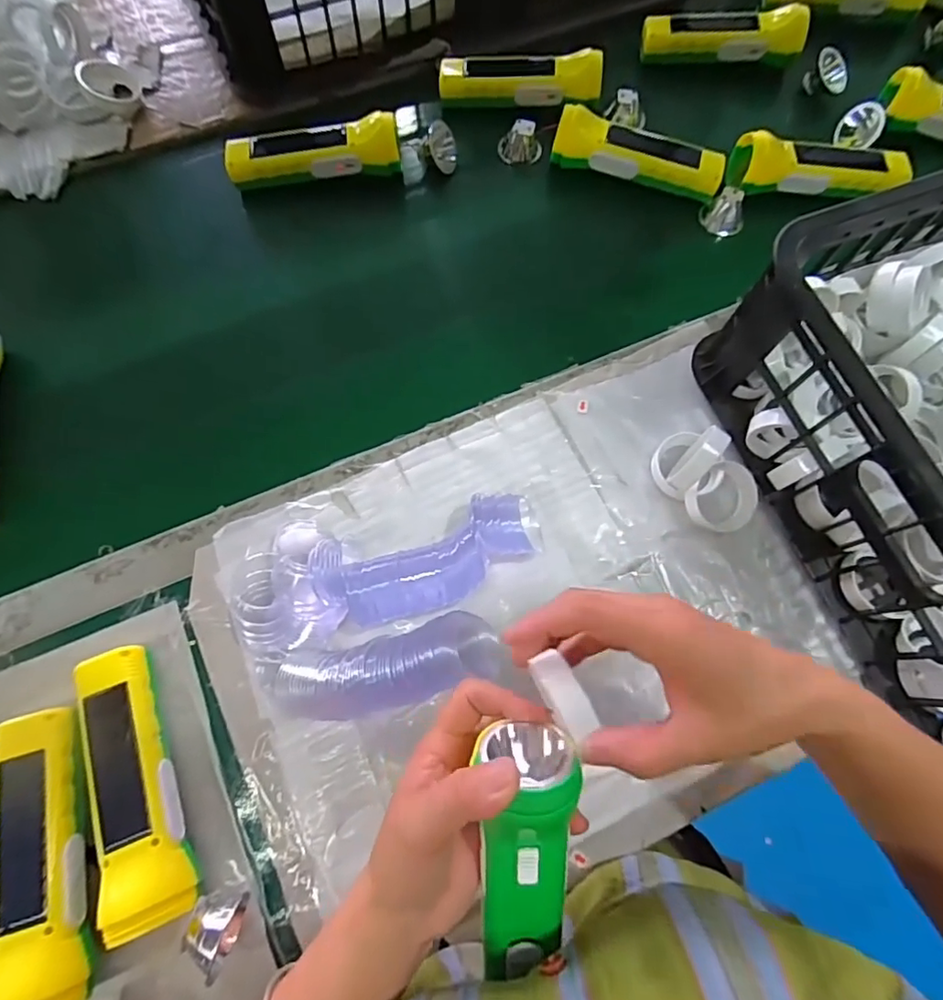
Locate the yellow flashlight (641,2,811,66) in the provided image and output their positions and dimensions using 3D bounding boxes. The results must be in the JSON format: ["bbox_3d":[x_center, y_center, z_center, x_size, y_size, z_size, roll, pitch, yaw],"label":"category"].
[{"bbox_3d":[0.268,-0.495,0.576,0.161,0.041,0.038,6,71,2],"label":"yellow flashlight"}]

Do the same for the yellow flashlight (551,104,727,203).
[{"bbox_3d":[0.161,-0.334,0.521,0.160,0.047,0.041,14,72,5],"label":"yellow flashlight"}]

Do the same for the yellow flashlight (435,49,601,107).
[{"bbox_3d":[0.049,-0.426,0.556,0.160,0.037,0.039,2,71,1],"label":"yellow flashlight"}]

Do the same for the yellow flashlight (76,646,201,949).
[{"bbox_3d":[-0.212,0.177,0.346,0.048,0.040,0.164,-23,72,-7],"label":"yellow flashlight"}]

